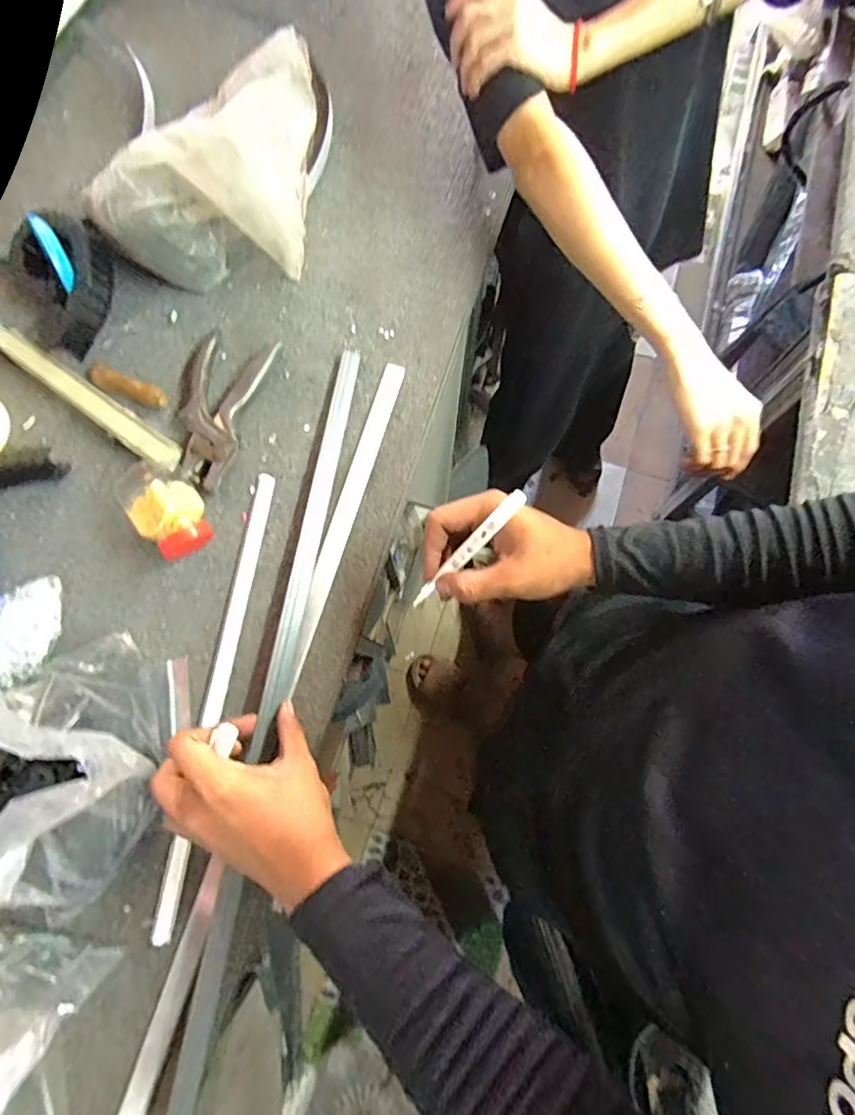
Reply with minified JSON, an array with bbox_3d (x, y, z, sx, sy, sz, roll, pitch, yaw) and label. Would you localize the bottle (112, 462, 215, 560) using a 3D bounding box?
[{"bbox_3d":[-0.243,-0.044,0.486,0.061,0.057,0.092,-42,78,-8],"label":"bottle"}]

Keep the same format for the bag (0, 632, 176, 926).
[{"bbox_3d":[-0.272,0.152,0.360,0.137,0.189,0.162,32,79,10],"label":"bag"}]

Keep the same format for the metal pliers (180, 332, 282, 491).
[{"bbox_3d":[-0.220,-0.154,0.522,0.092,0.025,0.166,13,76,6],"label":"metal pliers"}]

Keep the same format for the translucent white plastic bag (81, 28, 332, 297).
[{"bbox_3d":[-0.216,-0.382,0.533,0.242,0.146,0.123,-9,75,0],"label":"translucent white plastic bag"}]

